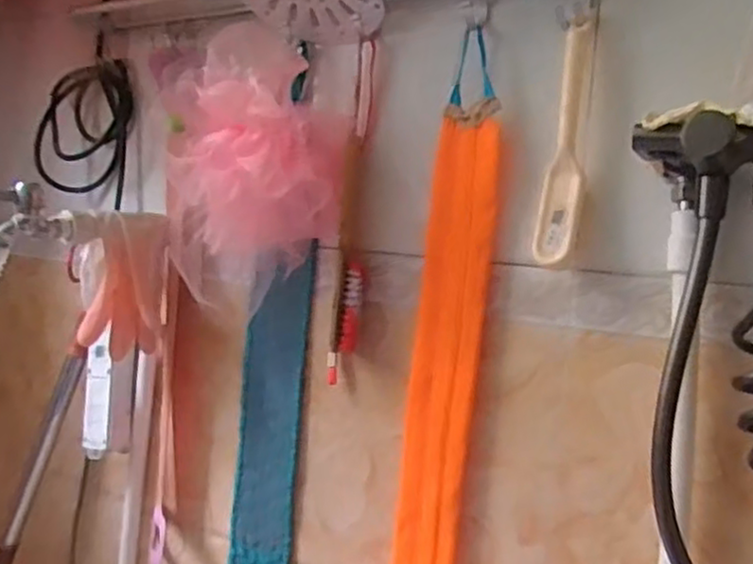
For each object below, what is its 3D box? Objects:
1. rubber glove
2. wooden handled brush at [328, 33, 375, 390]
[{"bbox_3d":[-0.284,0.002,0.771,0.092,0.149,0.058,4,3,-14],"label":"rubber glove"},{"bbox_3d":[-0.025,-0.070,0.692,0.042,0.326,0.043,5,3,-4],"label":"wooden handled brush"}]

